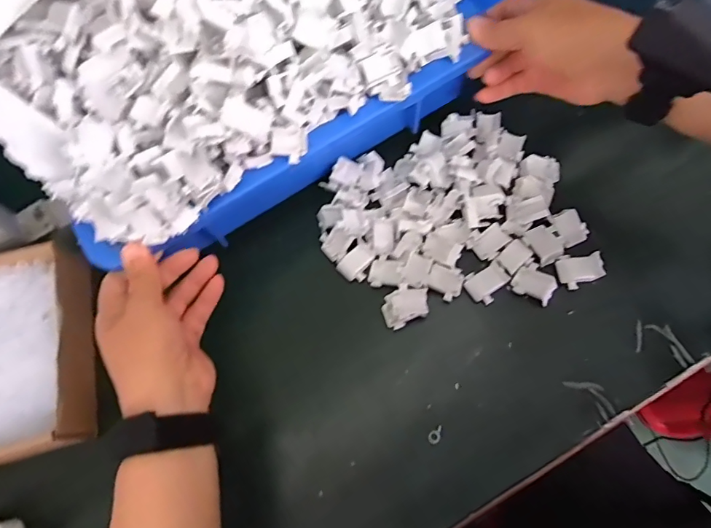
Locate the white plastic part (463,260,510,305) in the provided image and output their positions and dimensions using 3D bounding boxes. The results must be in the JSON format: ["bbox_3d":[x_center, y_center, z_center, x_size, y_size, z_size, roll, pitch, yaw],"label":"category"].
[{"bbox_3d":[0.113,0.017,0.386,0.034,0.006,0.029,-30,75,10],"label":"white plastic part"}]

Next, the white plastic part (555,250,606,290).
[{"bbox_3d":[0.190,0.004,0.382,0.033,0.013,0.029,-14,71,0],"label":"white plastic part"}]

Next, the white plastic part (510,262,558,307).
[{"bbox_3d":[0.152,0.017,0.385,0.033,0.006,0.029,40,79,16],"label":"white plastic part"}]

